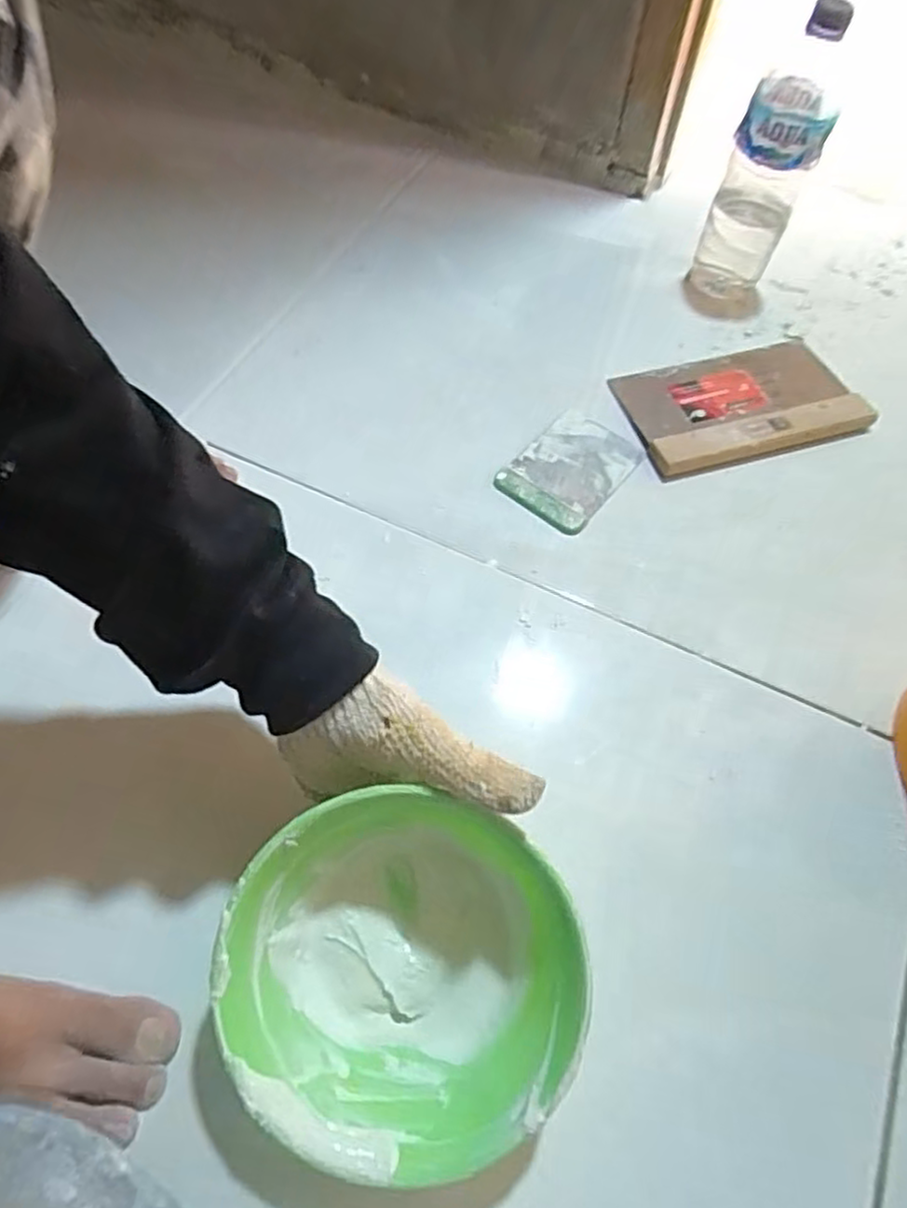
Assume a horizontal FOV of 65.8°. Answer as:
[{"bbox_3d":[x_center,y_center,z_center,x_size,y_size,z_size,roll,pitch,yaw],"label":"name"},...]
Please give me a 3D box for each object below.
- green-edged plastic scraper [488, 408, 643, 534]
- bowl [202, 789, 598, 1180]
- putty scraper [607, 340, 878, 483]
[{"bbox_3d":[0.094,-0.111,0.570,0.081,0.008,0.112,36,65,14],"label":"green-edged plastic scraper"},{"bbox_3d":[-0.023,0.180,0.353,0.171,0.075,0.171,0,82,-1],"label":"bowl"},{"bbox_3d":[0.246,-0.173,0.600,0.191,0.011,0.118,-14,64,-12],"label":"putty scraper"}]

